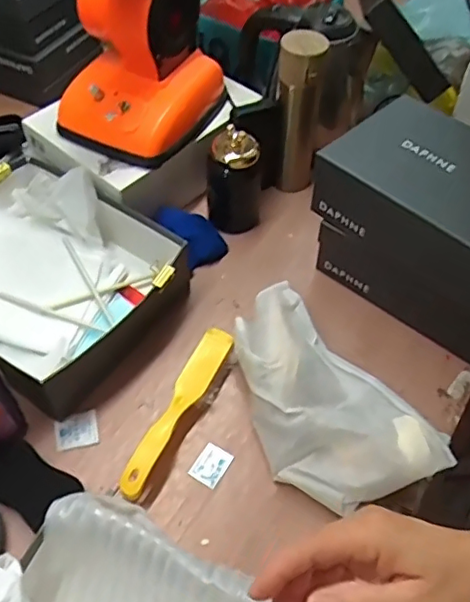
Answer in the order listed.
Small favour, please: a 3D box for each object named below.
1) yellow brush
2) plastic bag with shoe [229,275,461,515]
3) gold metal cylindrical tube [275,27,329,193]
[{"bbox_3d":[-0.067,0.127,0.694,0.049,0.041,0.228,26,57,17],"label":"yellow brush"},{"bbox_3d":[0.090,0.116,0.672,0.144,0.090,0.269,-29,59,-21],"label":"plastic bag with shoe"},{"bbox_3d":[0.093,-0.268,0.869,0.067,0.242,0.065,5,53,2],"label":"gold metal cylindrical tube"}]

